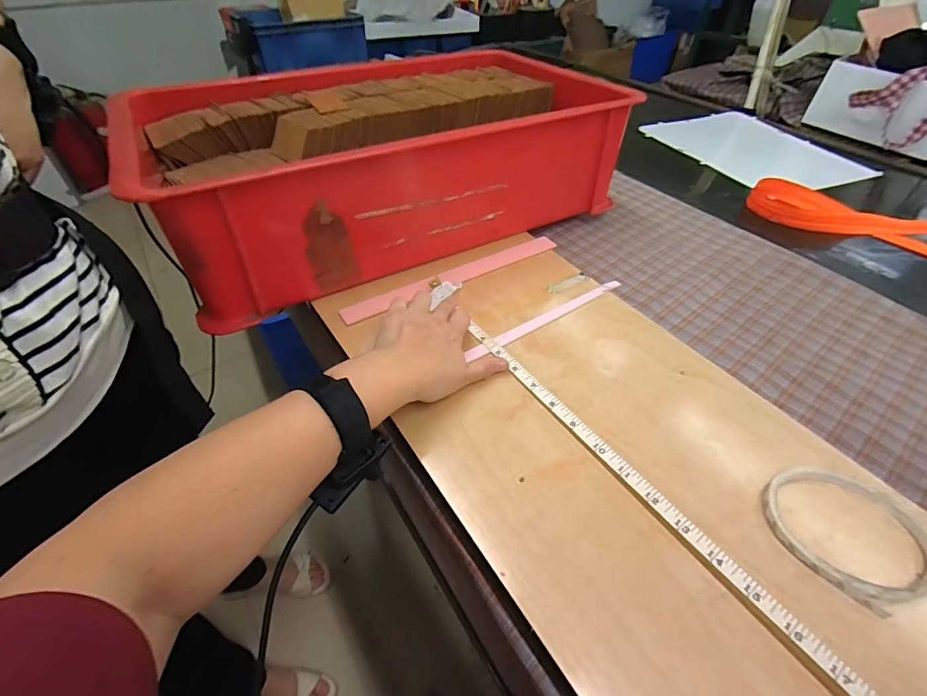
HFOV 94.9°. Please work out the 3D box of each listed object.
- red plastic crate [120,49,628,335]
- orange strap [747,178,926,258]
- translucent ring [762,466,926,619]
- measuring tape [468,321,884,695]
[{"bbox_3d":[-0.106,-0.280,0.581,0.559,0.139,0.372,-23,51,-21],"label":"red plastic crate"},{"bbox_3d":[0.648,-0.213,0.686,0.332,0.037,0.128,28,53,24],"label":"orange strap"},{"bbox_3d":[0.272,0.126,0.300,0.103,0.006,0.095,-14,48,-13],"label":"translucent ring"},{"bbox_3d":[0.196,0.166,0.259,0.022,0.011,0.619,-27,51,-24],"label":"measuring tape"}]

